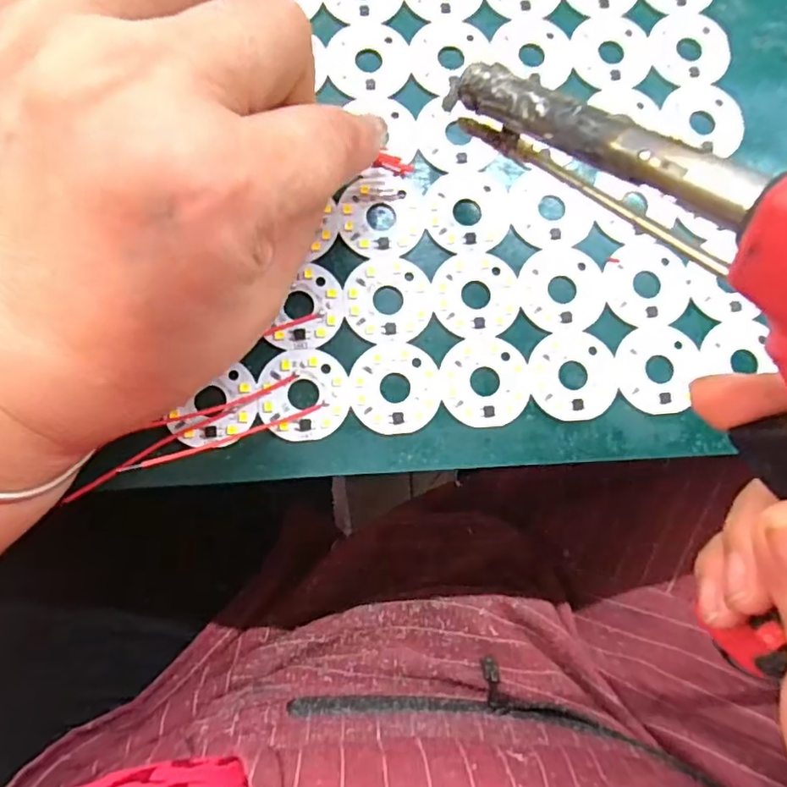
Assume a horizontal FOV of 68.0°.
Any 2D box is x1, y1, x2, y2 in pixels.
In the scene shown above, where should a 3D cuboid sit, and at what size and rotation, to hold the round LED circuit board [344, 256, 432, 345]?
[{"bbox_3d":[-0.002,-0.033,0.201,0.030,0.004,0.031,0,82,-2],"label":"round LED circuit board"}]

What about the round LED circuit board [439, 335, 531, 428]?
[{"bbox_3d":[0.032,-0.004,0.198,0.030,0.004,0.030,0,82,-2],"label":"round LED circuit board"}]

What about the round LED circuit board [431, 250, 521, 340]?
[{"bbox_3d":[0.029,-0.035,0.202,0.031,0.004,0.031,0,82,-2],"label":"round LED circuit board"}]

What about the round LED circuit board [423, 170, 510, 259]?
[{"bbox_3d":[0.027,-0.065,0.208,0.030,0.004,0.032,0,82,-2],"label":"round LED circuit board"}]

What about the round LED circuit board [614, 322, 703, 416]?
[{"bbox_3d":[0.092,-0.009,0.201,0.028,0.004,0.030,0,82,-2],"label":"round LED circuit board"}]

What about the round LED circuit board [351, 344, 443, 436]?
[{"bbox_3d":[0.001,-0.002,0.196,0.030,0.004,0.030,0,82,-2],"label":"round LED circuit board"}]

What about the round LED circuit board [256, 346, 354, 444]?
[{"bbox_3d":[-0.030,0.000,0.195,0.031,0.004,0.031,0,82,-2],"label":"round LED circuit board"}]

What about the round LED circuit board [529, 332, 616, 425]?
[{"bbox_3d":[0.062,-0.006,0.199,0.030,0.004,0.030,0,82,-2],"label":"round LED circuit board"}]

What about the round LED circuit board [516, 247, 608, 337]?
[{"bbox_3d":[0.060,-0.037,0.204,0.031,0.004,0.031,0,82,-2],"label":"round LED circuit board"}]

